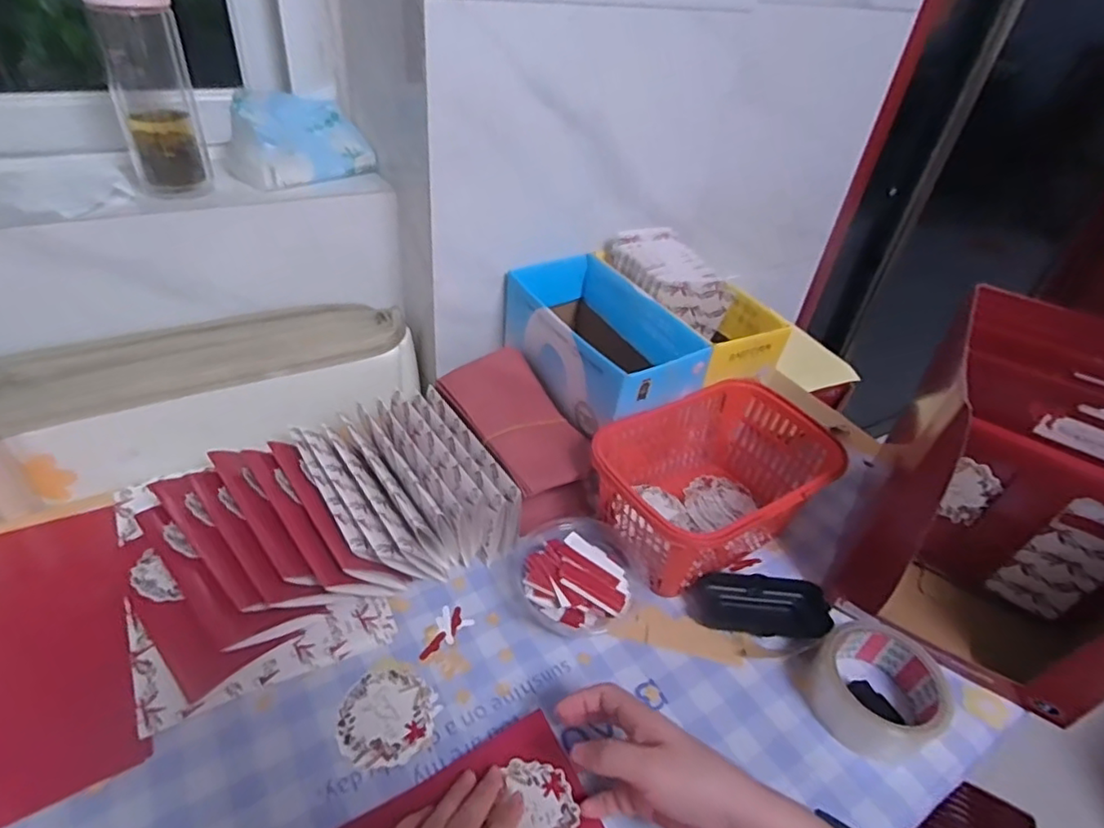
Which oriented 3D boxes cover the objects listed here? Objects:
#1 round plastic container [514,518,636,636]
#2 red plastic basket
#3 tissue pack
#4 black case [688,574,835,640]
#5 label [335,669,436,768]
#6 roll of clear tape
[{"bbox_3d":[0.024,0.145,0.548,0.110,0.037,0.115,2,39,-7],"label":"round plastic container"},{"bbox_3d":[0.151,0.071,0.593,0.228,0.111,0.152,-16,44,-25],"label":"red plastic basket"},{"bbox_3d":[-0.269,-0.297,0.654,0.137,0.073,0.084,-24,49,-33],"label":"tissue pack"},{"bbox_3d":[0.184,0.170,0.552,0.118,0.032,0.044,9,39,2],"label":"black case"},{"bbox_3d":[-0.123,0.224,0.456,0.069,0.004,0.068,4,39,-3],"label":"label"},{"bbox_3d":[0.254,0.217,0.486,0.092,0.042,0.092,4,39,-3],"label":"roll of clear tape"}]

